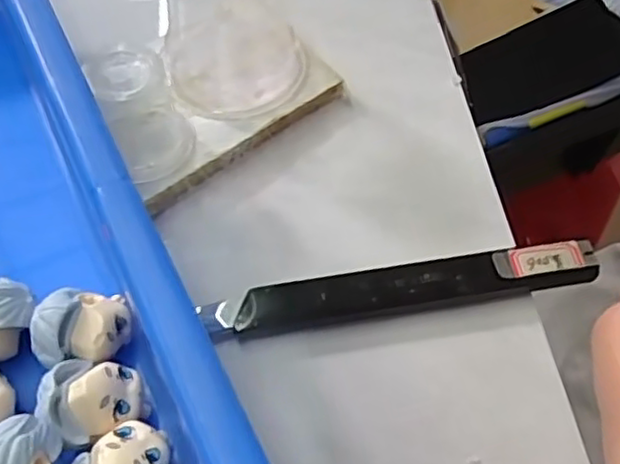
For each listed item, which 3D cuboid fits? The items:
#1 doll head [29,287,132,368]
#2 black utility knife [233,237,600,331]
[{"bbox_3d":[-0.067,0.030,0.197,0.027,0.023,0.020,-8,57,-8],"label":"doll head"},{"bbox_3d":[0.036,0.018,0.219,0.118,0.013,0.017,-8,57,-8],"label":"black utility knife"}]

